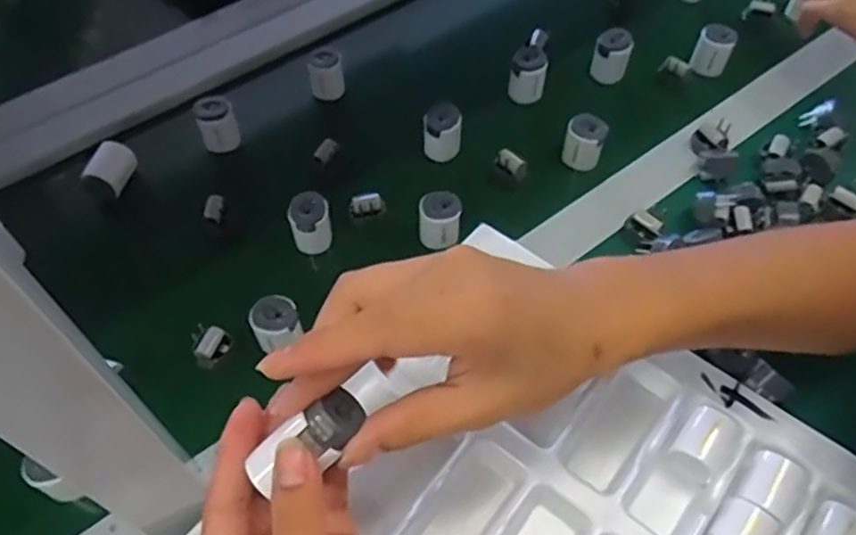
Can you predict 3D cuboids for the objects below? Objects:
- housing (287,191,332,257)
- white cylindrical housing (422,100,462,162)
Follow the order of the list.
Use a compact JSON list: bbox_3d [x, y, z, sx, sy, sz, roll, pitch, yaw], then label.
[{"bbox_3d":[-0.088,-0.032,0.519,0.029,0.048,0.025,-13,60,-7],"label":"housing"},{"bbox_3d":[0.012,-0.112,0.569,0.031,0.036,0.033,0,59,0],"label":"white cylindrical housing"}]

